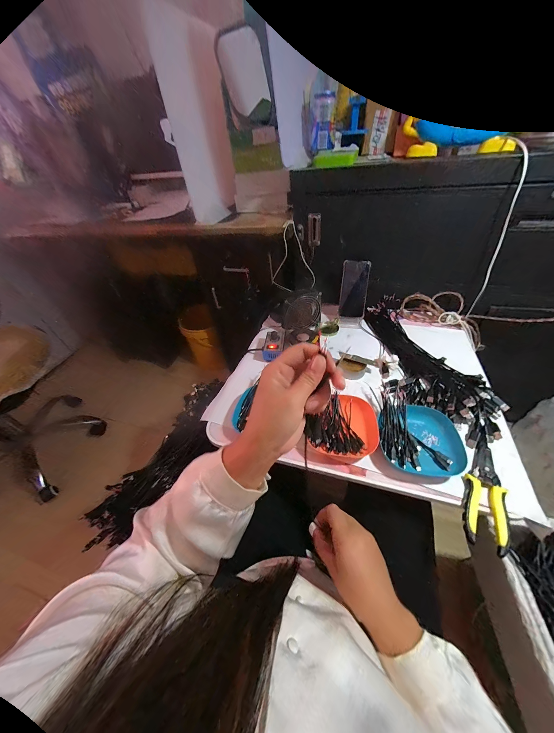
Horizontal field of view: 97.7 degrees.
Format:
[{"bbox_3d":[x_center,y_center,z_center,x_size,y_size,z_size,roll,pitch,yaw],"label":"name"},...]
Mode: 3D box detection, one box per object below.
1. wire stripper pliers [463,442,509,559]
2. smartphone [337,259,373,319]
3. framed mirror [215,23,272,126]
[{"bbox_3d":[0.340,0.202,0.394,0.053,0.016,0.171,20,51,25],"label":"wire stripper pliers"},{"bbox_3d":[0.237,-0.234,0.739,0.078,0.164,0.011,5,17,7],"label":"smartphone"},{"bbox_3d":[-0.087,-0.809,0.691,0.121,0.196,0.008,-32,59,-3],"label":"framed mirror"}]

